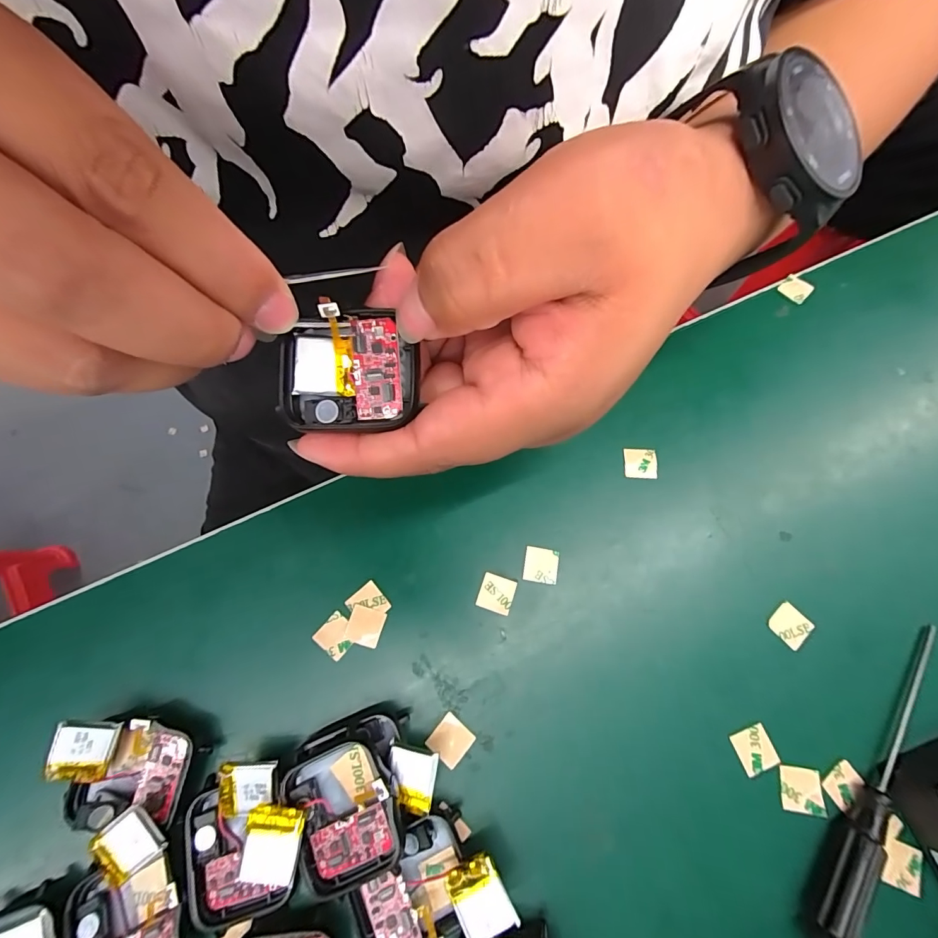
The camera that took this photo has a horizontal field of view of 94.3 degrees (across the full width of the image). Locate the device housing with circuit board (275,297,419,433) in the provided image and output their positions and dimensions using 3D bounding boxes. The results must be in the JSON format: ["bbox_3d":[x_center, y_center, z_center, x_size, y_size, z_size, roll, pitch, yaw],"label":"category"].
[{"bbox_3d":[-0.037,-0.031,0.136,0.041,0.011,0.037,2,95,2],"label":"device housing with circuit board"}]

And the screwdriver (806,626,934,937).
[{"bbox_3d":[0.162,0.120,0.169,0.009,0.015,0.130,36,75,11],"label":"screwdriver"}]

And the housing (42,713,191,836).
[{"bbox_3d":[-0.132,0.115,0.167,0.044,0.026,0.037,-5,72,-1],"label":"housing"}]

